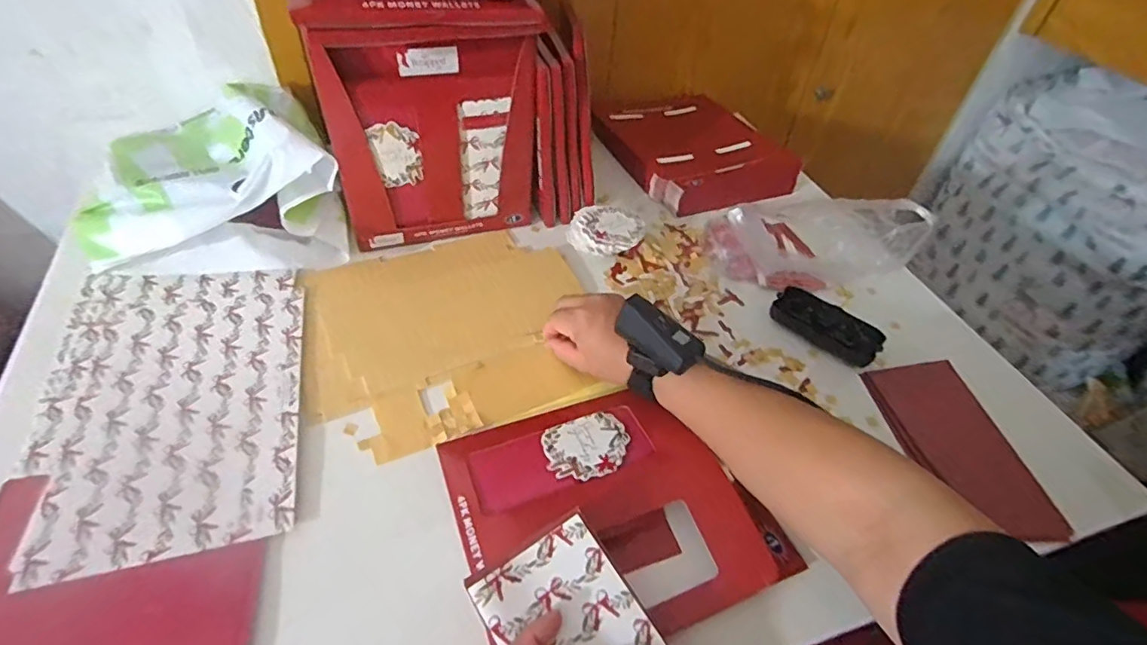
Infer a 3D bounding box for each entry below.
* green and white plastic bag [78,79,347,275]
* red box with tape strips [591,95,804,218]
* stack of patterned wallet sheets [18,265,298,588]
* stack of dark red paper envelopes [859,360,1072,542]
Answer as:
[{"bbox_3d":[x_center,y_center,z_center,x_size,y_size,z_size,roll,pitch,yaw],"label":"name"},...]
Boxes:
[{"bbox_3d":[-0.386,-0.161,0.606,0.227,0.117,0.247,-14,49,-18],"label":"green and white plastic bag"},{"bbox_3d":[0.175,-0.252,0.797,0.213,0.046,0.237,-20,51,-23],"label":"red box with tape strips"},{"bbox_3d":[-0.349,0.057,0.484,0.206,0.008,0.305,-9,48,-14],"label":"stack of patterned wallet sheets"},{"bbox_3d":[0.351,0.111,0.505,0.097,0.014,0.176,-6,47,-11],"label":"stack of dark red paper envelopes"}]

